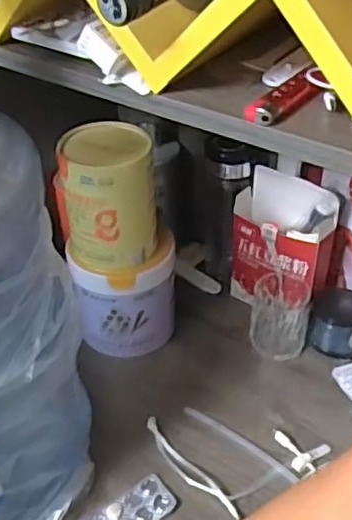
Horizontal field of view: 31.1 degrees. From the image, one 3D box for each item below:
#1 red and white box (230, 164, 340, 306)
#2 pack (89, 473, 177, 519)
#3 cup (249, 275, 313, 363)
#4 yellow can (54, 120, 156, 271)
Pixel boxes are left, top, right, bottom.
[{"bbox_3d":[0.132,-0.013,0.801,0.132,0.182,0.061,22,45,26],"label":"red and white box"},{"bbox_3d":[-0.046,0.254,0.625,0.093,0.006,0.042,-28,46,-29],"label":"pack"},{"bbox_3d":[0.129,0.070,0.785,0.070,0.080,0.073,7,40,11],"label":"cup"},{"bbox_3d":[-0.077,-0.069,0.707,0.101,0.139,0.094,-1,39,1],"label":"yellow can"}]

